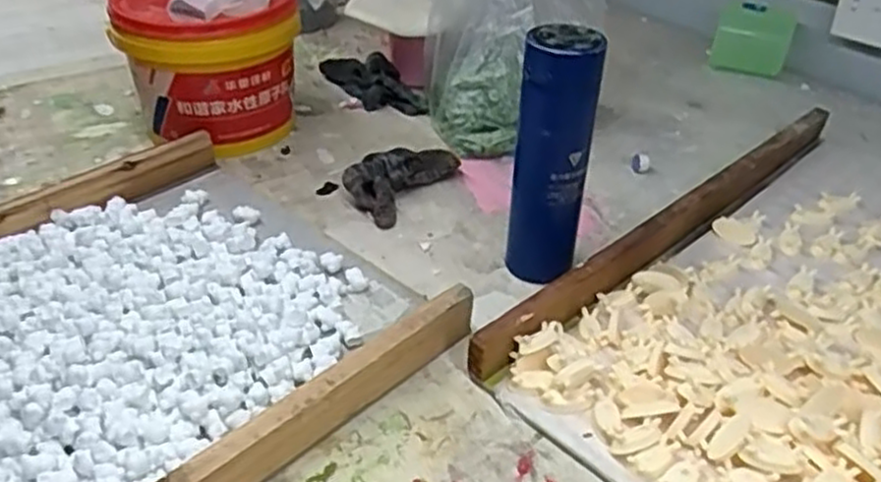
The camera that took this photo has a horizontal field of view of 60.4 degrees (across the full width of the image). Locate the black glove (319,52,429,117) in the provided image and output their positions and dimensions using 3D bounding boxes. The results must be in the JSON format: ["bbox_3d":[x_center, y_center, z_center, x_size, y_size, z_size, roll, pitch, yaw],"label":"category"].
[{"bbox_3d":[-0.096,-0.220,1.017,0.066,0.047,0.194,-25,43,-32],"label":"black glove"}]

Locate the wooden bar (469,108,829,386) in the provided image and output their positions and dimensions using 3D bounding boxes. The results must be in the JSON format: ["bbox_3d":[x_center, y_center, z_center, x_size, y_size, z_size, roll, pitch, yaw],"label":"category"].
[{"bbox_3d":[0.242,-0.017,0.747,0.588,0.049,0.023,-28,45,-34],"label":"wooden bar"}]

